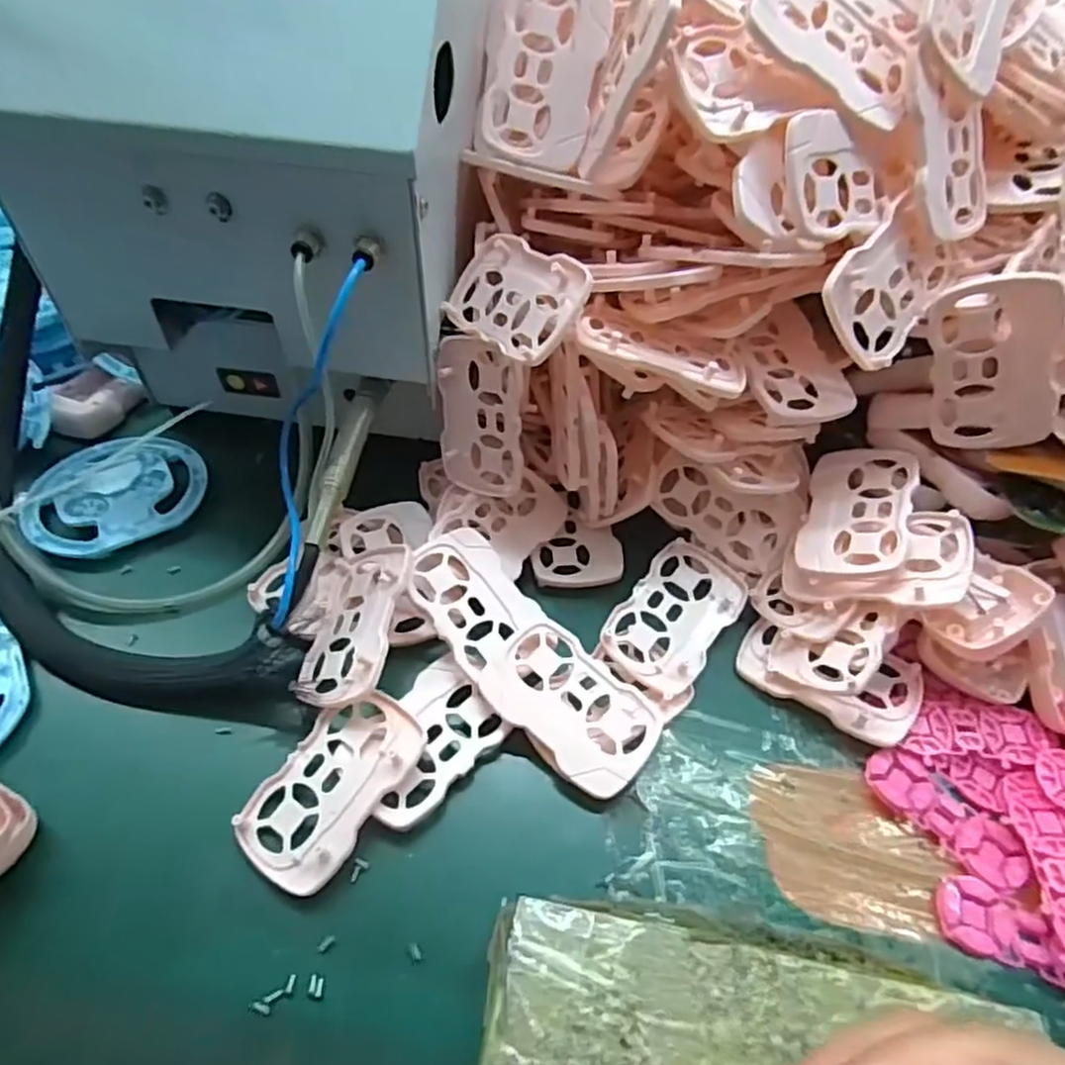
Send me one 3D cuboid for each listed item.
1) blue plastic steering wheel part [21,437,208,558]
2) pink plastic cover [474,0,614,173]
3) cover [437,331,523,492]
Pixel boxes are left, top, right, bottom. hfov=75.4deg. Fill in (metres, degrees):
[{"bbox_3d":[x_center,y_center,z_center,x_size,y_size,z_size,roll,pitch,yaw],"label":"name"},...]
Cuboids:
[{"bbox_3d":[-0.266,-0.028,0.441,0.102,0.013,0.094,1,50,-2],"label":"blue plastic steering wheel part"},{"bbox_3d":[0.005,-0.232,0.351,0.057,0.084,0.012,11,9,-5],"label":"pink plastic cover"},{"bbox_3d":[-0.030,-0.063,0.384,0.052,0.086,0.007,12,27,25],"label":"cover"}]

